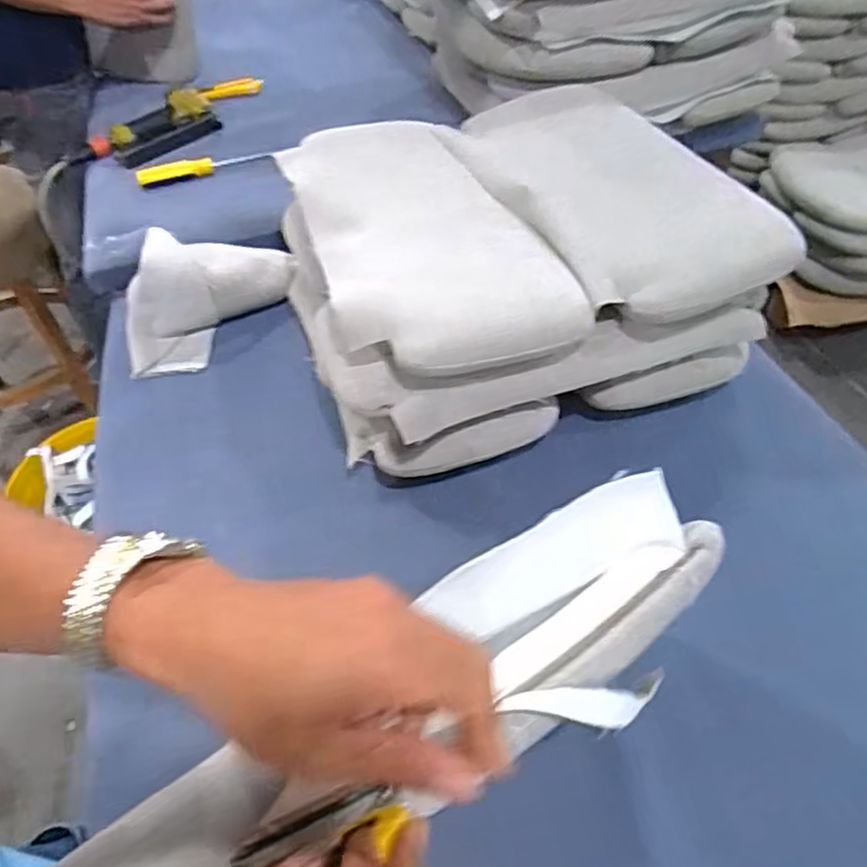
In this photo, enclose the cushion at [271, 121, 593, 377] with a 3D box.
[{"bbox_3d":[-0.021,-0.214,0.716,0.215,0.041,0.425,-14,51,-12],"label":"cushion"}]

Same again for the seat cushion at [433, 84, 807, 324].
[{"bbox_3d":[0.179,-0.286,0.751,0.218,0.046,0.450,-21,50,-13],"label":"seat cushion"}]

